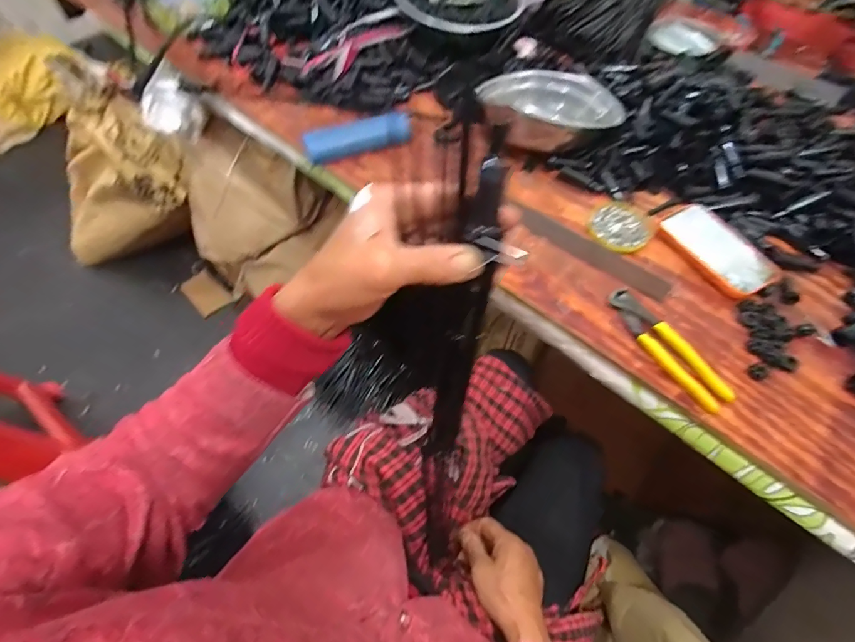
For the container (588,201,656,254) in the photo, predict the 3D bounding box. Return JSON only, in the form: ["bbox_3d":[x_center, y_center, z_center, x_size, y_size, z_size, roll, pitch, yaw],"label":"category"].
[{"bbox_3d":[0.270,-0.132,0.578,0.079,0.007,0.084,1,60,-2],"label":"container"}]

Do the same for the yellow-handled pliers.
[{"bbox_3d":[0.275,0.029,0.483,0.037,0.018,0.164,-26,64,-16],"label":"yellow-handled pliers"}]

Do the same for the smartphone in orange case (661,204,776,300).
[{"bbox_3d":[0.382,-0.096,0.549,0.080,0.018,0.145,-22,63,-14],"label":"smartphone in orange case"}]

